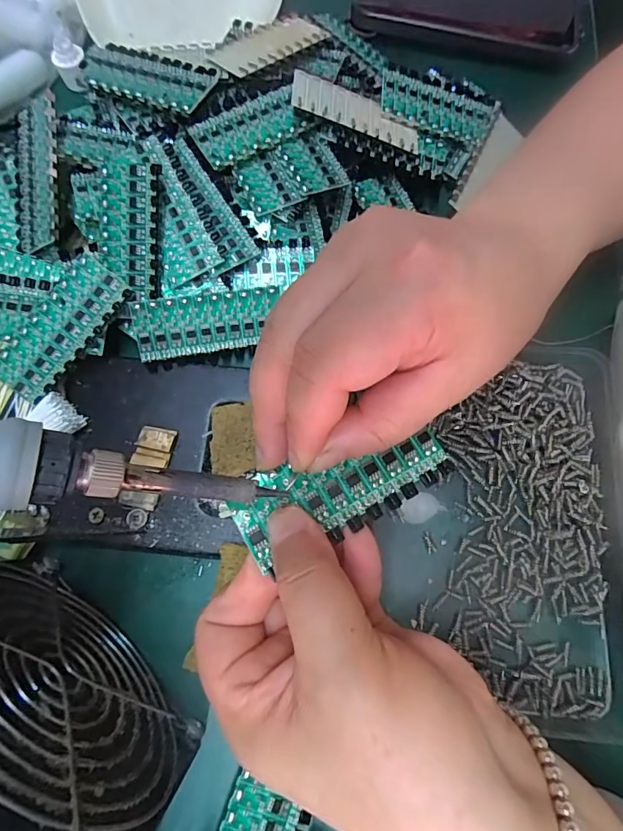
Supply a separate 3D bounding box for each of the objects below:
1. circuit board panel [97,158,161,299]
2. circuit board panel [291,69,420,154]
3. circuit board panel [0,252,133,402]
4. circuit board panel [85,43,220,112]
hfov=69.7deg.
[{"bbox_3d":[-0.096,-0.098,0.234,0.035,0.004,0.069,7,98,13],"label":"circuit board panel"},{"bbox_3d":[0.028,-0.178,0.262,0.079,0.006,0.033,14,73,-15],"label":"circuit board panel"},{"bbox_3d":[-0.129,-0.046,0.228,0.033,0.010,0.076,38,77,9],"label":"circuit board panel"},{"bbox_3d":[-0.095,-0.194,0.256,0.079,0.004,0.034,21,74,10],"label":"circuit board panel"}]

